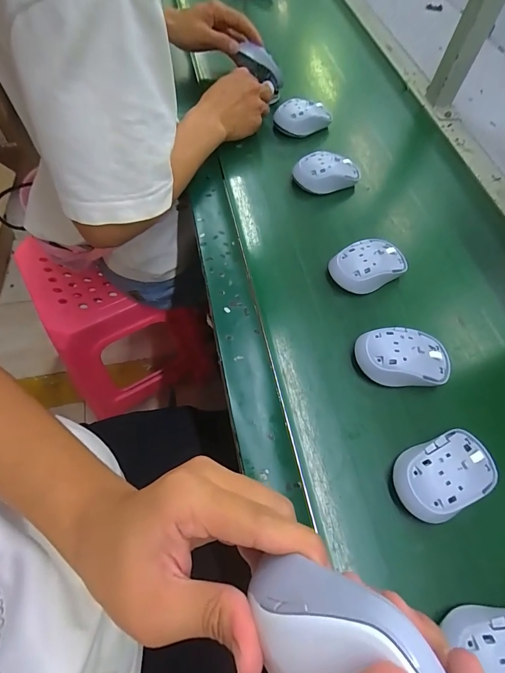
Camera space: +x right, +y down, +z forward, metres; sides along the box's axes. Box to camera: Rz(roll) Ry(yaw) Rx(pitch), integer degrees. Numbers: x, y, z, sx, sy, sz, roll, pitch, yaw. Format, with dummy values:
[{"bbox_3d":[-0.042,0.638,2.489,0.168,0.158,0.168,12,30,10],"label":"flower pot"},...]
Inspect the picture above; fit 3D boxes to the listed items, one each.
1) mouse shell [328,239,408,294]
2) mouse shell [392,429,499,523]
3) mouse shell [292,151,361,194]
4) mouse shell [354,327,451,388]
[{"bbox_3d":[0.143,-0.090,0.451,0.101,0.037,0.065,-26,68,-18],"label":"mouse shell"},{"bbox_3d":[0.177,0.125,0.333,0.098,0.033,0.060,-23,67,-16],"label":"mouse shell"},{"bbox_3d":[0.109,-0.237,0.526,0.101,0.040,0.056,-15,65,-13],"label":"mouse shell"},{"bbox_3d":[0.163,0.022,0.392,0.100,0.036,0.062,2,63,-5],"label":"mouse shell"}]

